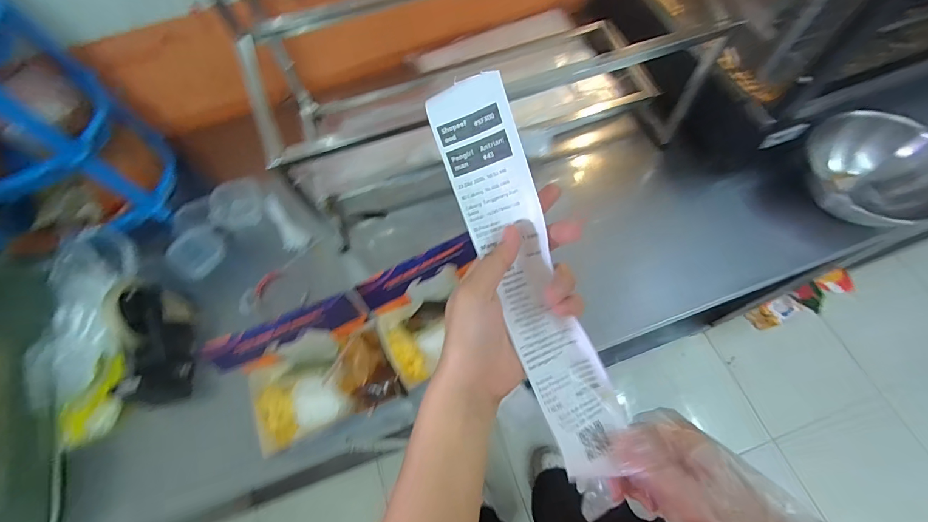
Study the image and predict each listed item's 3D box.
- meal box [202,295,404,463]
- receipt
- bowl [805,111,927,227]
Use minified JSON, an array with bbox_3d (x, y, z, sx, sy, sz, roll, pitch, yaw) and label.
[{"bbox_3d":[-0.187,0.142,0.489,0.182,0.137,0.115,-20,66,-6],"label":"meal box"},{"bbox_3d":[0.045,0.009,0.275,0.053,0.025,0.272,-20,90,-5],"label":"receipt"},{"bbox_3d":[0.618,-0.135,0.590,0.173,0.080,0.173,-1,66,3],"label":"bowl"}]

